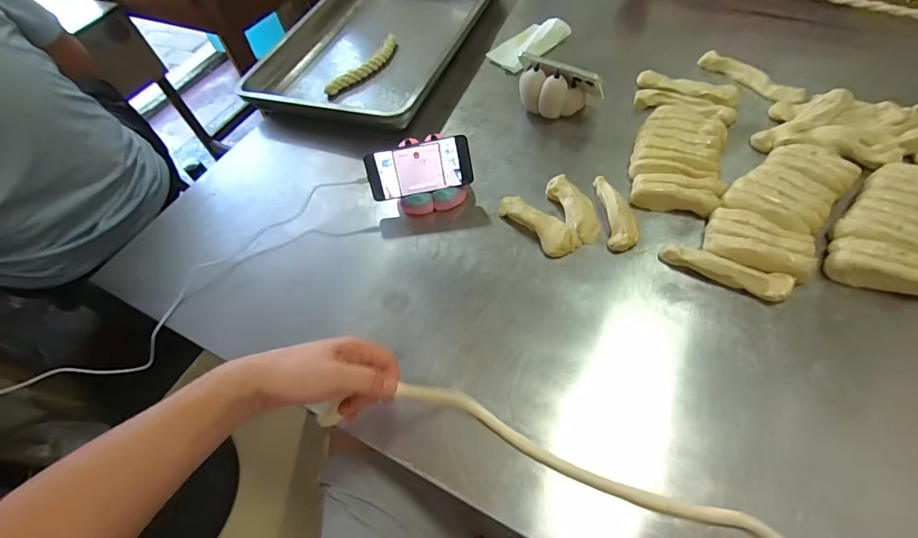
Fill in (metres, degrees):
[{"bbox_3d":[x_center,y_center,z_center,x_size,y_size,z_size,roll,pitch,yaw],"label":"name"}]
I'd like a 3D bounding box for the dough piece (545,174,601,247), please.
[{"bbox_3d":[0.177,-0.091,0.625,0.047,0.035,0.126,-13,57,-1],"label":"dough piece"}]

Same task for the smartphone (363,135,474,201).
[{"bbox_3d":[-0.059,-0.167,0.677,0.185,0.011,0.081,-17,91,-20],"label":"smartphone"}]

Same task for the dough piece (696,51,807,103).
[{"bbox_3d":[0.528,-0.349,0.741,0.034,0.028,0.188,-40,61,-17],"label":"dough piece"}]

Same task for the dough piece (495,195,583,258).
[{"bbox_3d":[0.118,-0.069,0.614,0.048,0.034,0.133,-36,60,-15],"label":"dough piece"}]

